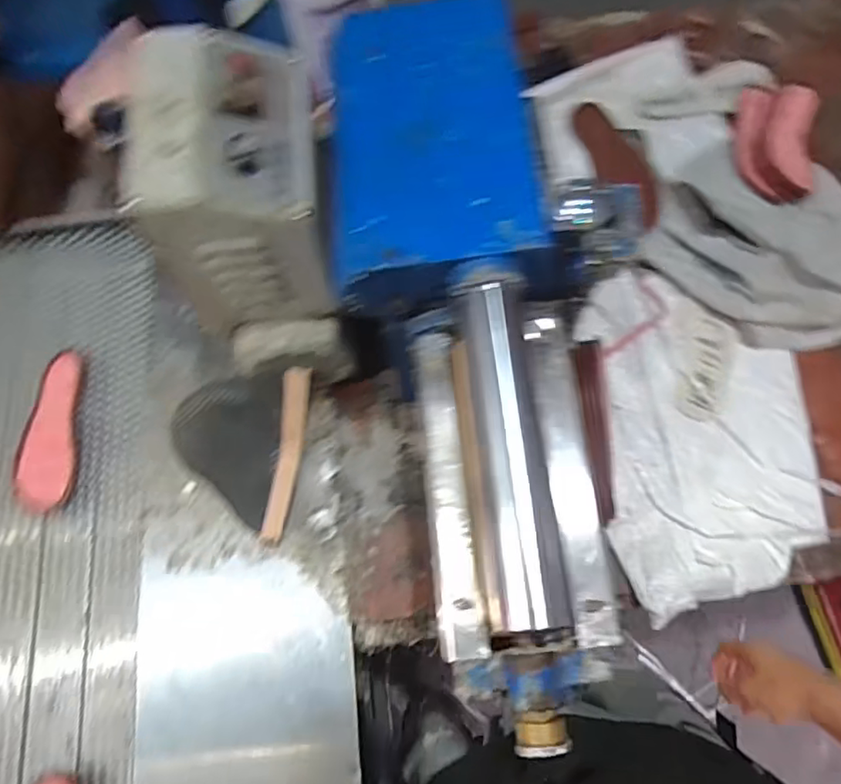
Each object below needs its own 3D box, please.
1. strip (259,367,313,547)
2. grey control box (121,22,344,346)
[{"bbox_3d":[-0.162,0.078,0.728,0.029,0.043,0.220,13,99,6],"label":"strip"},{"bbox_3d":[-0.169,-0.198,0.578,0.143,0.198,0.185,-7,71,-1],"label":"grey control box"}]

